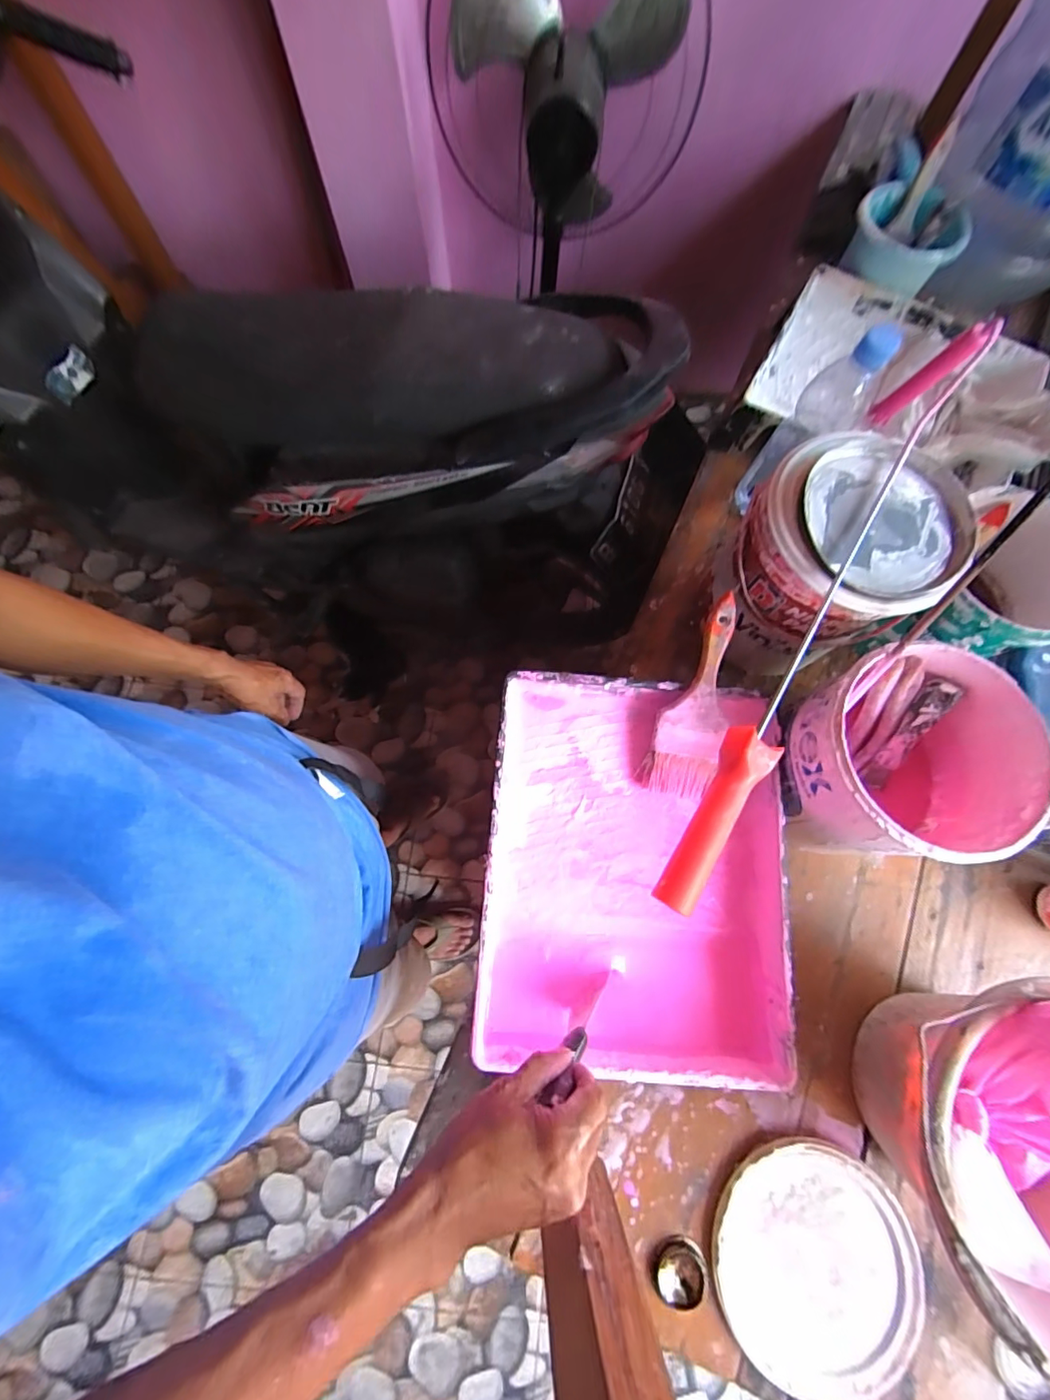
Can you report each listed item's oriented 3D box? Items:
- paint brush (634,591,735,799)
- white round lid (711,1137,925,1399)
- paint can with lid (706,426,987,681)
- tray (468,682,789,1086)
[{"bbox_3d":[0.173,0.000,0.503,0.067,0.015,0.201,14,97,3],"label":"paint brush"},{"bbox_3d":[0.262,0.509,0.452,0.176,0.008,0.175,0,73,-2],"label":"white round lid"},{"bbox_3d":[0.303,-0.137,0.523,0.165,0.177,0.166,0,73,-2],"label":"paint can with lid"},{"bbox_3d":[0.104,0.162,0.497,0.278,0.073,0.357,4,73,-1],"label":"tray"}]

